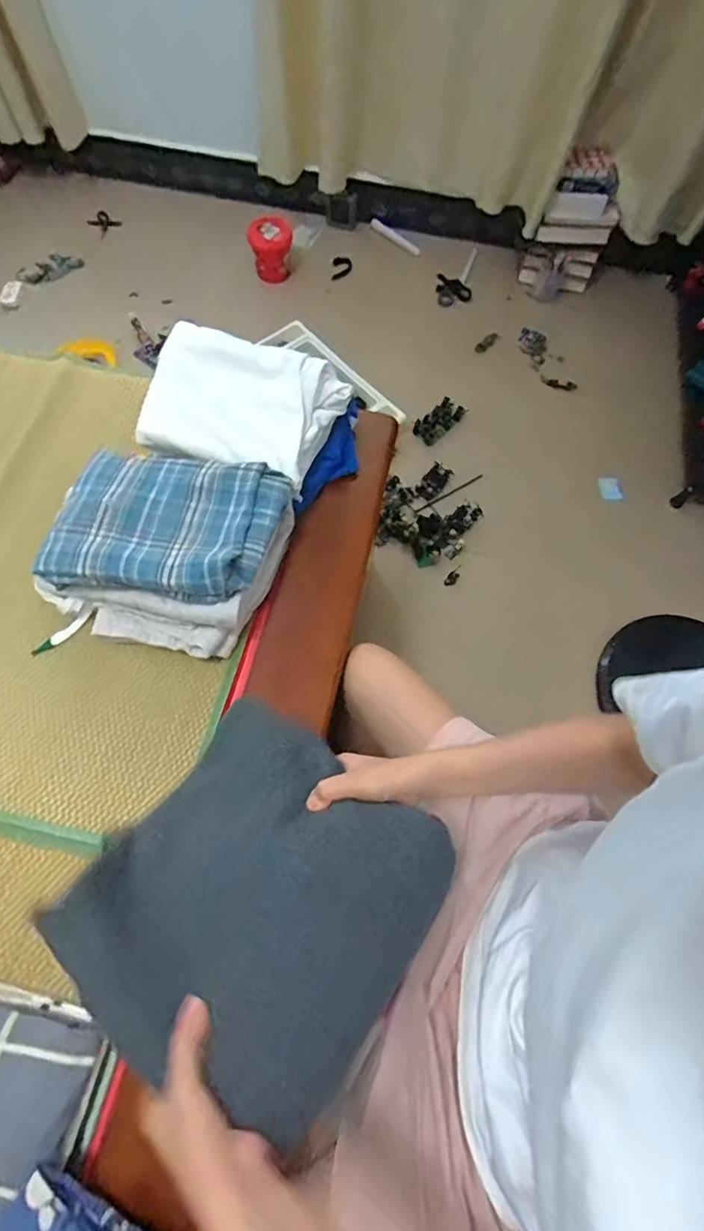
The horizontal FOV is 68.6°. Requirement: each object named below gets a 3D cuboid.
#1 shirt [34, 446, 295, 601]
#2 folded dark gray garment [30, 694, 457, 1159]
[{"bbox_3d":[-0.237,-0.121,0.661,0.280,0.038,0.188,7,68,0],"label":"shirt"},{"bbox_3d":[-0.069,0.234,0.434,0.254,0.025,0.258,37,59,6],"label":"folded dark gray garment"}]

